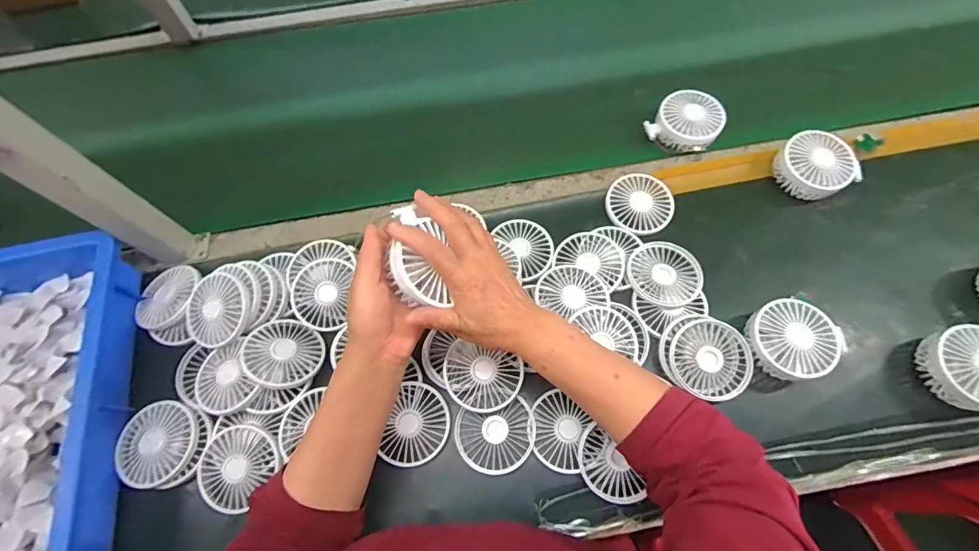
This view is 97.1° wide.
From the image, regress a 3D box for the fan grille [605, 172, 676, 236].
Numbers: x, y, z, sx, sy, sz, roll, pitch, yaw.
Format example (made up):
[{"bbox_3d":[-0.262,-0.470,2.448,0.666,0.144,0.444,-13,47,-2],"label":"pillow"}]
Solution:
[{"bbox_3d":[0.203,-0.098,0.584,0.086,0.011,0.089,-1,66,2],"label":"fan grille"}]

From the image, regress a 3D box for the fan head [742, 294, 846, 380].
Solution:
[{"bbox_3d":[0.341,0.071,0.488,0.094,0.033,0.084,-27,68,-9],"label":"fan head"}]

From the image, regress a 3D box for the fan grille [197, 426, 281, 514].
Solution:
[{"bbox_3d":[-0.278,0.209,0.473,0.081,0.016,0.085,24,69,13],"label":"fan grille"}]

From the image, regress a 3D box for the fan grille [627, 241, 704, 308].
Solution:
[{"bbox_3d":[0.219,-0.004,0.538,0.086,0.010,0.085,-1,66,2],"label":"fan grille"}]

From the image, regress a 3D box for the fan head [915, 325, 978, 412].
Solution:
[{"bbox_3d":[0.527,0.103,0.470,0.084,0.041,0.085,-1,66,2],"label":"fan head"}]

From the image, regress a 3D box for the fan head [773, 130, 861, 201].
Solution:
[{"bbox_3d":[0.432,-0.144,0.575,0.077,0.044,0.091,-33,69,-12],"label":"fan head"}]

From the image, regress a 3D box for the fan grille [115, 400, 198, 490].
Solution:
[{"bbox_3d":[-0.370,0.187,0.482,0.080,0.007,0.087,4,66,4],"label":"fan grille"}]

